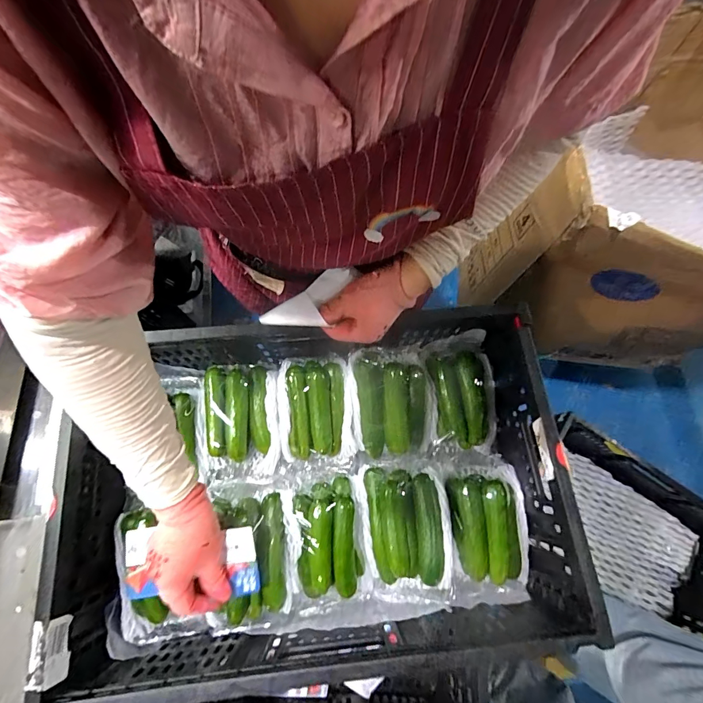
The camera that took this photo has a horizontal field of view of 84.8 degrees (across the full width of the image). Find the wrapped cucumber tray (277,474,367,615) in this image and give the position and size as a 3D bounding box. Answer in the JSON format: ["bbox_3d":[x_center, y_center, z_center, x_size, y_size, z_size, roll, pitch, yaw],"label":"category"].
[{"bbox_3d":[-0.039,0.259,0.524,0.105,0.062,0.157,-6,74,-4],"label":"wrapped cucumber tray"}]

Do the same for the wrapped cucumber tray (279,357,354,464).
[{"bbox_3d":[-0.053,0.082,0.562,0.105,0.062,0.156,-5,74,-4],"label":"wrapped cucumber tray"}]

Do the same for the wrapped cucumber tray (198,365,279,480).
[{"bbox_3d":[-0.170,0.101,0.564,0.122,0.052,0.162,-2,74,-3],"label":"wrapped cucumber tray"}]

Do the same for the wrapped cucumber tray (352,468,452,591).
[{"bbox_3d":[0.074,0.242,0.538,0.114,0.055,0.169,-11,74,-5],"label":"wrapped cucumber tray"}]

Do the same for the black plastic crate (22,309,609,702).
[{"bbox_3d":[-0.045,0.170,0.510,0.591,0.138,0.383,-5,74,-4],"label":"black plastic crate"}]

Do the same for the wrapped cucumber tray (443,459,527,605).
[{"bbox_3d":[0.182,0.245,0.535,0.117,0.073,0.193,0,74,-2],"label":"wrapped cucumber tray"}]

